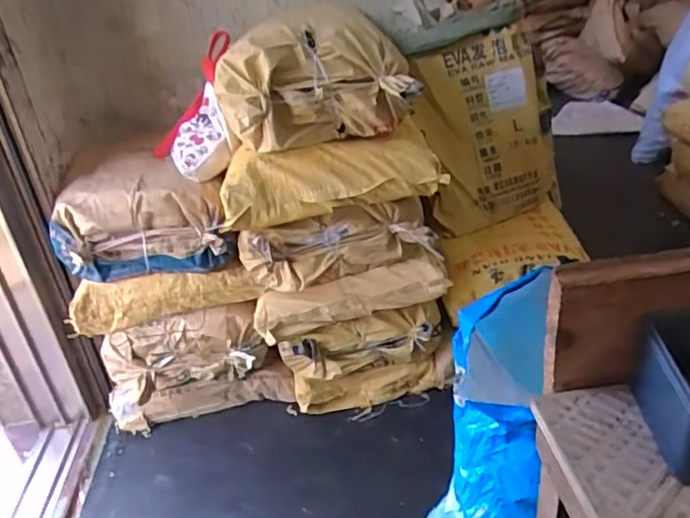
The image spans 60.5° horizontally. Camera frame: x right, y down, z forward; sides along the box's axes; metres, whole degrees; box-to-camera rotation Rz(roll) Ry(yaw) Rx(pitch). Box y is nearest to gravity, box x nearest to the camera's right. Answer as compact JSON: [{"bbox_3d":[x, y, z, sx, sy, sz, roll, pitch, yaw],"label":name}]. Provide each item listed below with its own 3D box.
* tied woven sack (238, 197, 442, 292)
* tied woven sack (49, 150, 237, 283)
[{"bbox_3d":[-0.024,-0.046,1.370,0.432,0.180,0.186,-11,30,-8],"label":"tied woven sack"},{"bbox_3d":[-0.454,-0.093,1.350,0.386,0.218,0.323,-6,30,2],"label":"tied woven sack"}]

